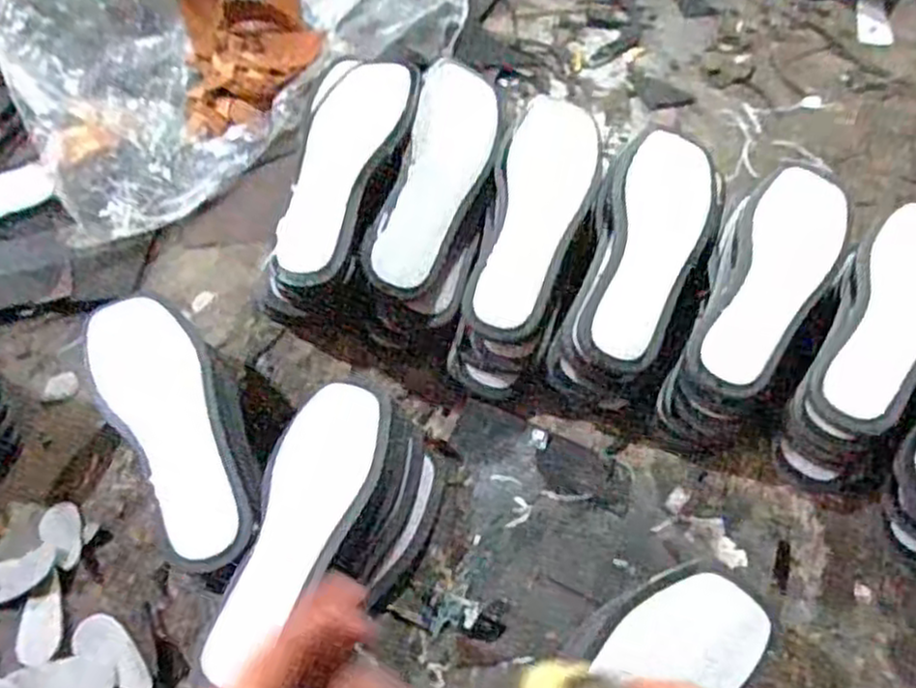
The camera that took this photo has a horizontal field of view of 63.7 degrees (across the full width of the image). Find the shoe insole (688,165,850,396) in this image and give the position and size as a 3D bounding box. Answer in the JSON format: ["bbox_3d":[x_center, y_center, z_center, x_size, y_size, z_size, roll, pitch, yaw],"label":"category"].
[{"bbox_3d":[0.256,-0.060,0.596,0.077,0.013,0.230,30,63,14],"label":"shoe insole"}]

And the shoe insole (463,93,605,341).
[{"bbox_3d":[0.069,-0.118,0.631,0.081,0.020,0.250,14,61,6],"label":"shoe insole"}]

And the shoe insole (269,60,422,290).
[{"bbox_3d":[-0.095,-0.148,0.603,0.074,0.014,0.214,14,70,11],"label":"shoe insole"}]

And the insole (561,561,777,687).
[{"bbox_3d":[0.096,0.220,0.454,0.227,0.028,0.086,-32,66,-19],"label":"insole"}]

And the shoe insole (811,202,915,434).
[{"bbox_3d":[0.345,-0.025,0.576,0.072,0.021,0.218,30,63,14],"label":"shoe insole"}]

